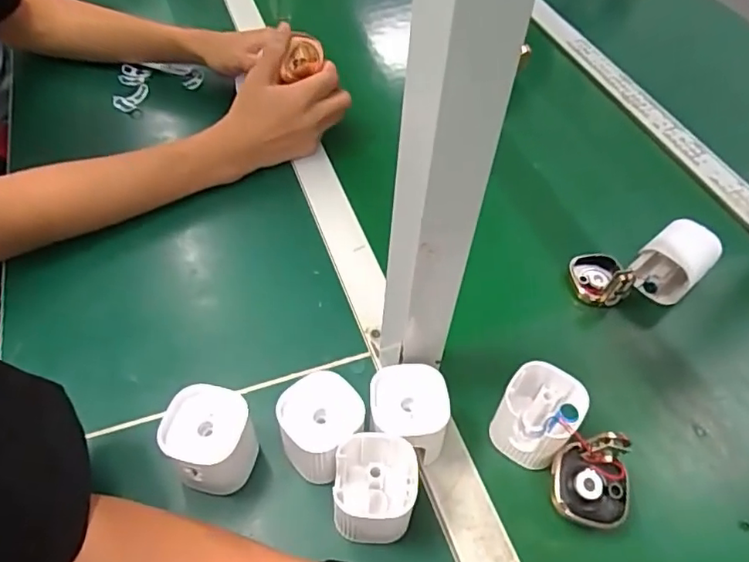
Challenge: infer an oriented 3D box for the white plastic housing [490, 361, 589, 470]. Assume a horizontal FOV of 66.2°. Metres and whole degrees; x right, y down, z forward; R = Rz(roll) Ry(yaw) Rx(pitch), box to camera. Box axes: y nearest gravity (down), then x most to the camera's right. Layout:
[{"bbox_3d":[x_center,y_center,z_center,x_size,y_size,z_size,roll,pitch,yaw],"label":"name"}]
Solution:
[{"bbox_3d":[0.124,0.101,0.437,0.054,0.061,0.055,27,55,18],"label":"white plastic housing"}]

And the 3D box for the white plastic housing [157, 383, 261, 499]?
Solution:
[{"bbox_3d":[-0.114,0.116,0.409,0.060,0.065,0.057,9,51,3],"label":"white plastic housing"}]

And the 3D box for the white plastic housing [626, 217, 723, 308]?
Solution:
[{"bbox_3d":[0.286,-0.017,0.549,0.071,0.053,0.051,-30,59,-24],"label":"white plastic housing"}]

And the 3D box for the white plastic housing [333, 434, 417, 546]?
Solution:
[{"bbox_3d":[0.000,0.143,0.396,0.056,0.064,0.063,7,51,3],"label":"white plastic housing"}]

